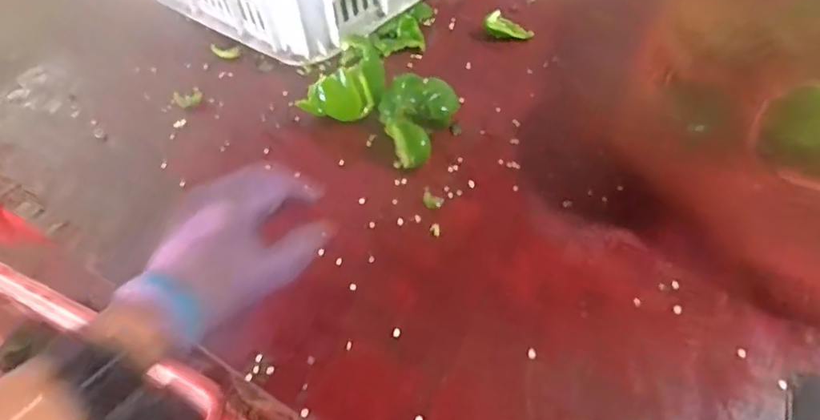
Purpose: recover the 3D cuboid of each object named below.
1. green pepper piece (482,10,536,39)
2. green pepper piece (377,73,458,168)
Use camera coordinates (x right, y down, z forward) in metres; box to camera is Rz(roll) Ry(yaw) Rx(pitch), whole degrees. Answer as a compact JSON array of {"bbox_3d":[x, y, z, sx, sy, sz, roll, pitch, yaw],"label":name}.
[{"bbox_3d":[0.110,-0.202,0.616,0.055,0.017,0.022,20,51,1],"label":"green pepper piece"},{"bbox_3d":[0.009,-0.080,0.503,0.070,0.044,0.083,-5,47,2],"label":"green pepper piece"}]

